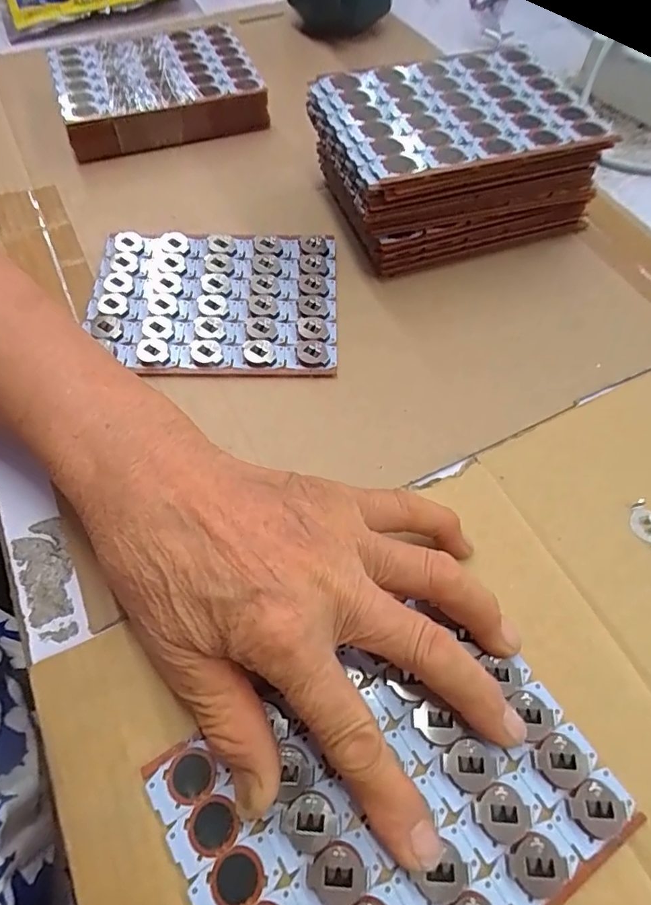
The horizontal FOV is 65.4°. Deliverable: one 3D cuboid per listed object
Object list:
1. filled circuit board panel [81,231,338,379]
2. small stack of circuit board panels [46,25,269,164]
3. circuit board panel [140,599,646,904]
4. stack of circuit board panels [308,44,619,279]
[{"bbox_3d":[-0.068,-0.092,0.307,0.145,0.008,0.107,0,60,-1],"label":"filled circuit board panel"},{"bbox_3d":[-0.131,-0.286,0.399,0.145,0.030,0.124,-18,62,-11],"label":"small stack of circuit board panels"},{"bbox_3d":[0.026,0.129,0.186,0.148,0.004,0.102,-24,63,-14],"label":"circuit board panel"},{"bbox_3d":[0.084,-0.186,0.325,0.162,0.068,0.104,-14,61,-8],"label":"stack of circuit board panels"}]

